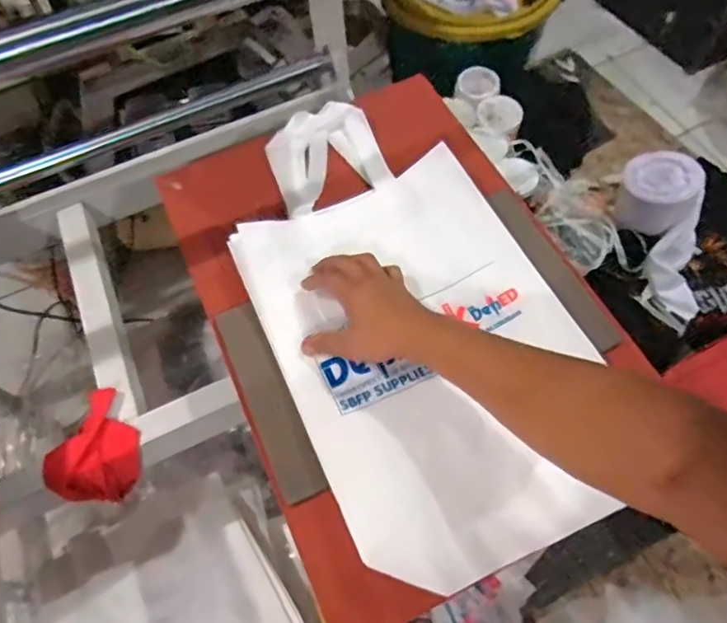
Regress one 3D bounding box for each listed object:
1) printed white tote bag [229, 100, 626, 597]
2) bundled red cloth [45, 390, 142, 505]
[{"bbox_3d":[0.035,-0.027,0.602,0.286,0.043,0.580,-23,63,-8],"label":"printed white tote bag"},{"bbox_3d":[-0.324,0.176,0.682,0.097,0.073,0.127,21,66,14],"label":"bundled red cloth"}]

